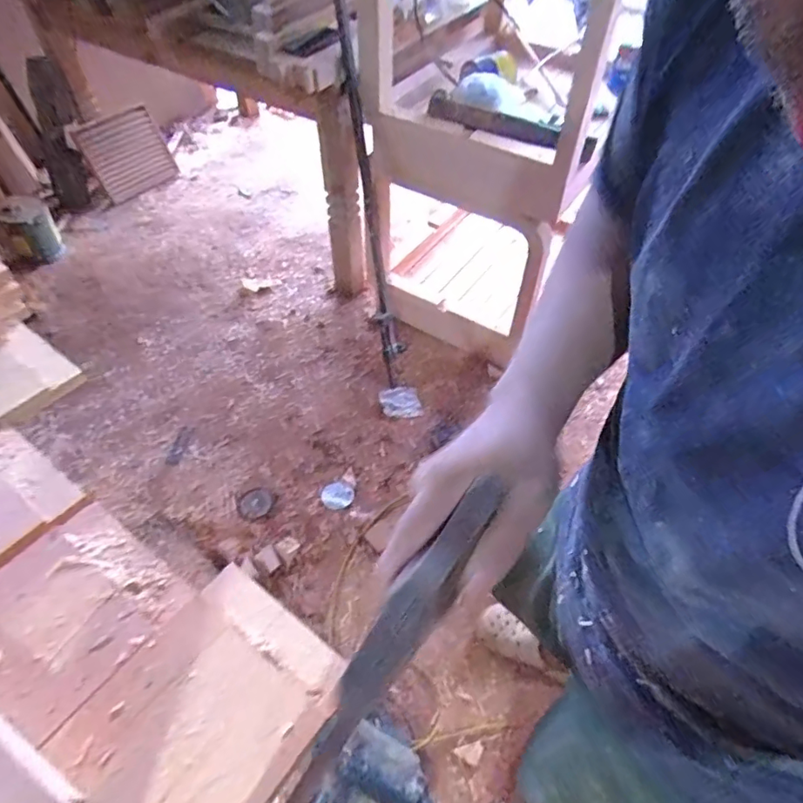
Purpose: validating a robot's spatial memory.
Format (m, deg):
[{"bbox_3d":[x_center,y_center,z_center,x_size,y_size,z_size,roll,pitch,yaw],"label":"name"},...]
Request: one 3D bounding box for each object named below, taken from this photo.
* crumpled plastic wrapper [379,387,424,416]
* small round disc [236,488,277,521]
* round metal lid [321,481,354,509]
[{"bbox_3d":[-0.003,-0.002,1.632,0.121,0.009,0.106,-10,53,-7],"label":"crumpled plastic wrapper"},{"bbox_3d":[-0.391,0.273,1.409,0.102,0.006,0.096,3,43,-3],"label":"small round disc"},{"bbox_3d":[-0.175,0.257,1.436,0.084,0.007,0.080,0,52,1],"label":"round metal lid"}]

